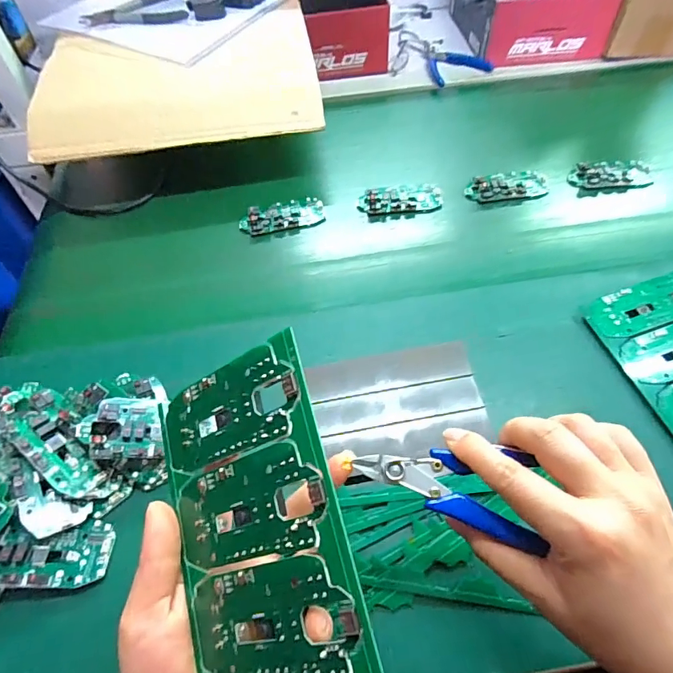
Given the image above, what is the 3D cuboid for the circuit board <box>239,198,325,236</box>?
[{"bbox_3d":[-0.064,-0.144,0.526,0.099,0.011,0.046,-10,56,-5],"label":"circuit board"}]

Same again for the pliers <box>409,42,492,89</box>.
[{"bbox_3d":[0.175,-0.450,0.721,0.092,0.013,0.129,-23,58,-13],"label":"pliers"}]

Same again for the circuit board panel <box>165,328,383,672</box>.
[{"bbox_3d":[-0.036,0.103,0.204,0.104,0.004,0.186,-28,68,30],"label":"circuit board panel"}]

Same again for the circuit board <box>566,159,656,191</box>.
[{"bbox_3d":[0.337,-0.201,0.548,0.096,0.014,0.049,-4,56,0],"label":"circuit board"}]

